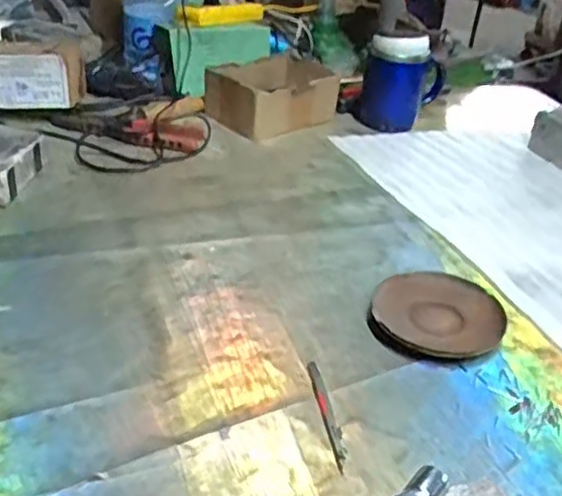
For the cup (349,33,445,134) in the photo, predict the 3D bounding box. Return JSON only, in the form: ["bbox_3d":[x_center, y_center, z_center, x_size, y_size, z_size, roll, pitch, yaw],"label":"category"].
[{"bbox_3d":[0.171,-0.243,0.997,0.119,0.122,0.104,11,33,8],"label":"cup"}]

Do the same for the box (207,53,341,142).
[{"bbox_3d":[-0.019,-0.223,0.992,0.135,0.070,0.159,28,38,30],"label":"box"}]

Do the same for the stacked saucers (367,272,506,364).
[{"bbox_3d":[0.138,0.057,0.610,0.109,0.016,0.109,4,32,-3],"label":"stacked saucers"}]

